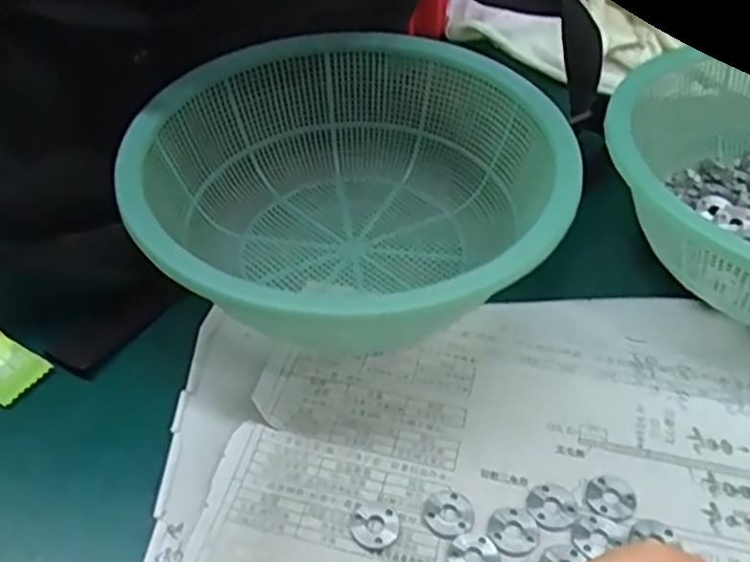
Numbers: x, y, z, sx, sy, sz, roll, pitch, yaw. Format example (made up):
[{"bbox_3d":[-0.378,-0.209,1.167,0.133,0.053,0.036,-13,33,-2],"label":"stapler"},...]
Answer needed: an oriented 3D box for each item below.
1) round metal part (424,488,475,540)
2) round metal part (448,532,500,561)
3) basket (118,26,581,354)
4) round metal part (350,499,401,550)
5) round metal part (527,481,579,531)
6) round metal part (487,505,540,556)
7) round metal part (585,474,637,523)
[{"bbox_3d":[0.026,0.080,0.256,0.017,0.004,0.017,-1,46,1],"label":"round metal part"},{"bbox_3d":[0.033,0.092,0.244,0.016,0.004,0.017,-1,46,1],"label":"round metal part"},{"bbox_3d":[-0.013,-0.036,0.327,0.172,0.067,0.175,-1,46,1],"label":"basket"},{"bbox_3d":[0.000,0.083,0.254,0.017,0.004,0.018,-1,46,1],"label":"round metal part"},{"bbox_3d":[0.063,0.078,0.258,0.017,0.004,0.018,-1,46,1],"label":"round metal part"},{"bbox_3d":[0.048,0.085,0.252,0.017,0.004,0.017,-1,46,1],"label":"round metal part"},{"bbox_3d":[0.083,0.076,0.260,0.017,0.004,0.017,-1,46,1],"label":"round metal part"}]

